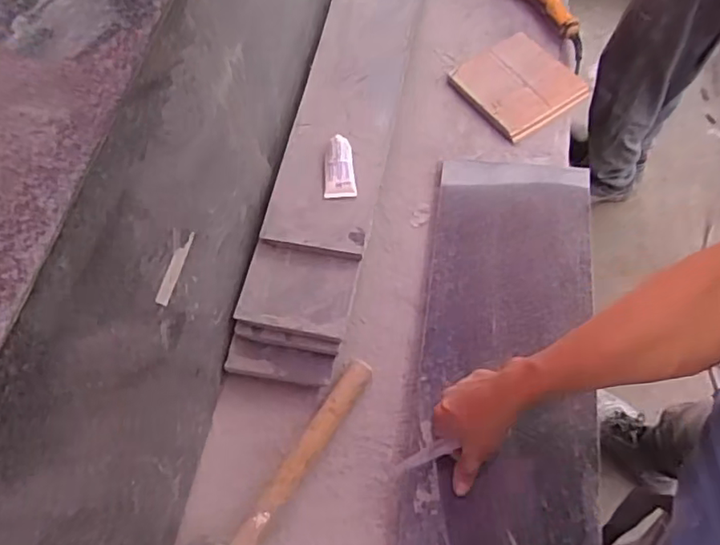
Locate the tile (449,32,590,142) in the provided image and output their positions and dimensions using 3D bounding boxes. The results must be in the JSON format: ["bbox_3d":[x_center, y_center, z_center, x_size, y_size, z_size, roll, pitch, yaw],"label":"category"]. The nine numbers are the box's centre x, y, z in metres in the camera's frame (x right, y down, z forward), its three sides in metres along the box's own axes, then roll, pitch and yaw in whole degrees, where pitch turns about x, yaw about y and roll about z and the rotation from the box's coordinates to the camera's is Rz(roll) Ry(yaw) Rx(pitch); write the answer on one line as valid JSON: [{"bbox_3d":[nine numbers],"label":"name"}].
[{"bbox_3d":[0.267,-0.321,0.991,0.168,0.013,0.171,-32,65,-12],"label":"tile"}]

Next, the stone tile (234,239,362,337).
[{"bbox_3d":[-0.084,0.020,0.781,0.145,0.020,0.113,9,63,9],"label":"stone tile"}]

